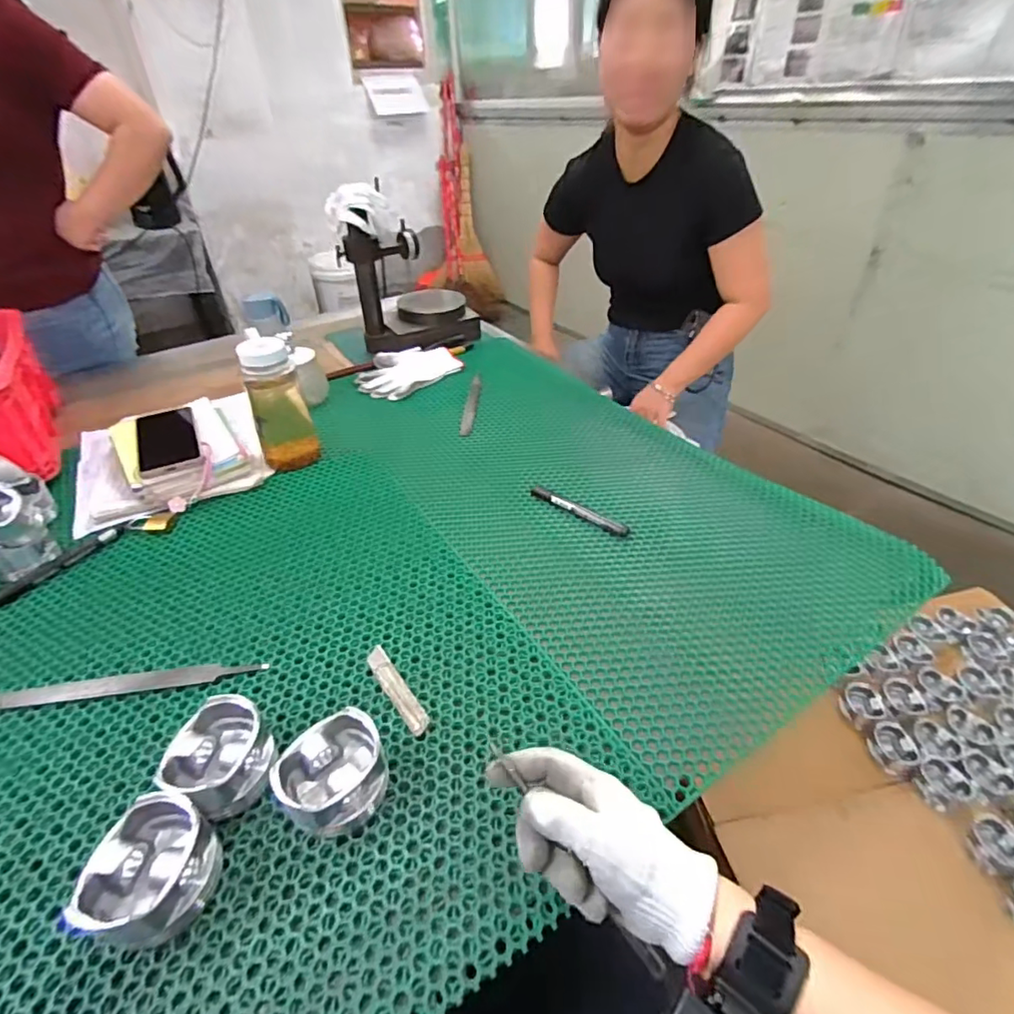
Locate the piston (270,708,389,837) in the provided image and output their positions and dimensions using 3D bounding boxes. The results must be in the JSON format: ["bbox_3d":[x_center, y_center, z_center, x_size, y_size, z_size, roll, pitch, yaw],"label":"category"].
[{"bbox_3d":[-0.131,0.203,0.414,0.079,0.050,0.064,-26,43,-29],"label":"piston"}]

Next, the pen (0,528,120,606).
[{"bbox_3d":[-0.524,0.067,0.636,0.020,0.011,0.136,22,43,28],"label":"pen"}]

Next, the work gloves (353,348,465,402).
[{"bbox_3d":[-0.192,-0.265,1.039,0.132,0.029,0.206,26,45,32],"label":"work gloves"}]

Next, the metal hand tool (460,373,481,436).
[{"bbox_3d":[-0.062,-0.185,0.960,0.021,0.007,0.221,1,37,3],"label":"metal hand tool"}]

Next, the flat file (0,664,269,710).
[{"bbox_3d":[-0.356,0.165,0.510,0.245,0.005,0.023,-5,37,-4],"label":"flat file"}]

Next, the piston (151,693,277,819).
[{"bbox_3d":[-0.225,0.194,0.423,0.069,0.061,0.071,-1,37,1],"label":"piston"}]

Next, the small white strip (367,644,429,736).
[{"bbox_3d":[-0.101,0.165,0.496,0.019,0.004,0.102,-25,43,-27],"label":"small white strip"}]

